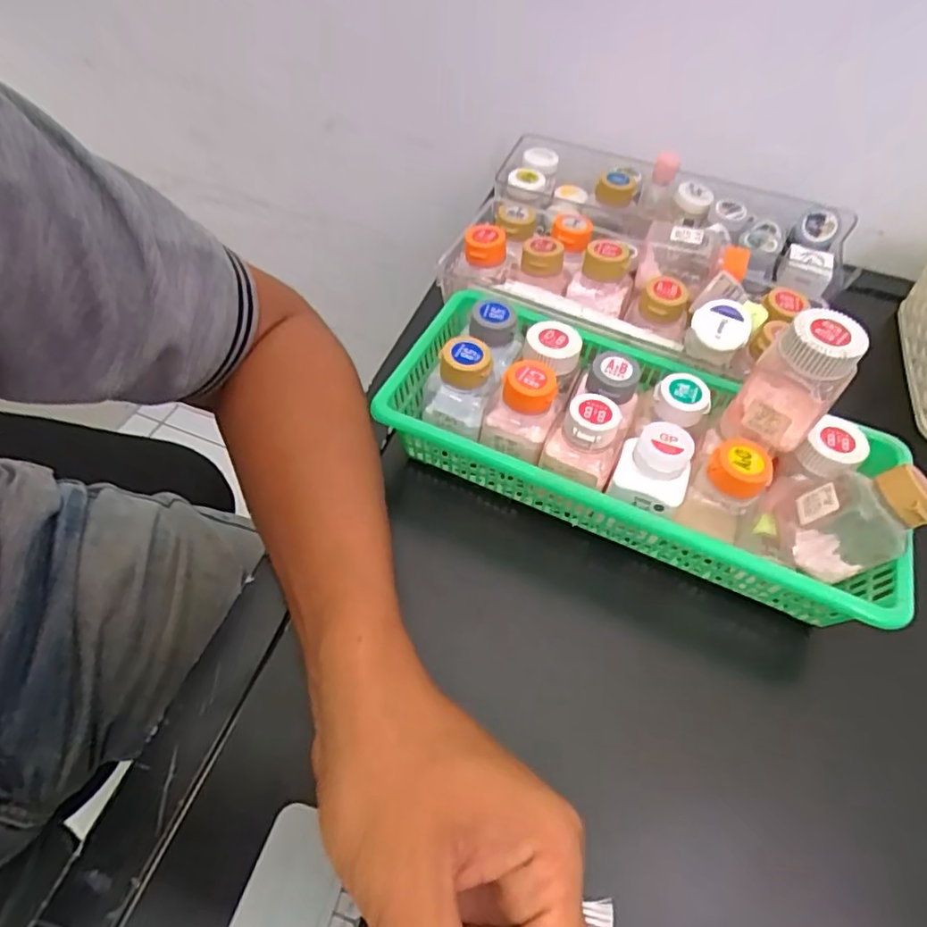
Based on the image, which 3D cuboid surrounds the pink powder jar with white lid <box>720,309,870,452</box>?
[{"bbox_3d":[0.174,-0.042,0.315,0.042,0.073,0.036,30,57,16],"label":"pink powder jar with white lid"}]

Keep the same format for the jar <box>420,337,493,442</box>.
[{"bbox_3d":[-0.004,-0.048,0.371,0.040,0.051,0.032,17,55,7],"label":"jar"}]

